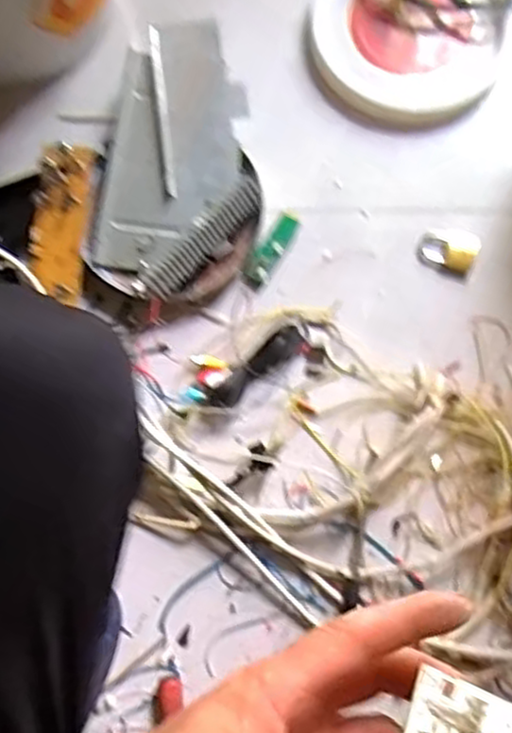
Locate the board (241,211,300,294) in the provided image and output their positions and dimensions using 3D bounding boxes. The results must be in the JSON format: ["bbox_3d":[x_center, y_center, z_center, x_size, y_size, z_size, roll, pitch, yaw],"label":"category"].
[{"bbox_3d":[0.018,-0.123,0.794,0.029,0.006,0.091,33,81,7],"label":"board"}]

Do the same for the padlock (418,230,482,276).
[{"bbox_3d":[0.205,-0.126,0.789,0.058,0.012,0.045,23,80,5],"label":"padlock"}]

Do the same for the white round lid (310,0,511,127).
[{"bbox_3d":[0.171,-0.379,0.838,0.224,0.029,0.210,0,79,1],"label":"white round lid"}]

